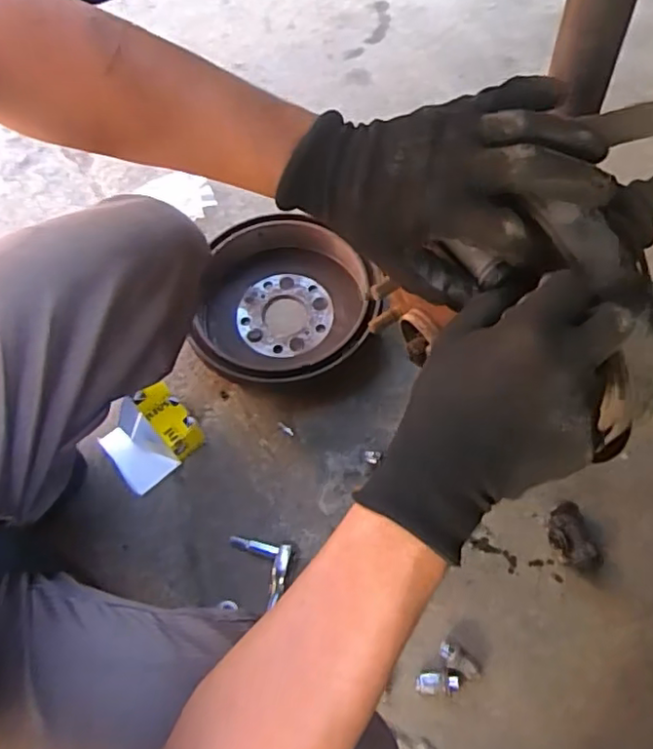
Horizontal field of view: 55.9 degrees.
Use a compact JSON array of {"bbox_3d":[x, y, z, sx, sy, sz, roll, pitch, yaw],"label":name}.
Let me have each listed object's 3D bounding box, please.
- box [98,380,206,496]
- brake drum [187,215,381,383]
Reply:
[{"bbox_3d":[-0.231,0.074,0.787,0.116,0.071,0.111,-35,68,-13],"label":"box"},{"bbox_3d":[-0.053,-0.102,0.862,0.232,0.078,0.258,-9,65,0],"label":"brake drum"}]

